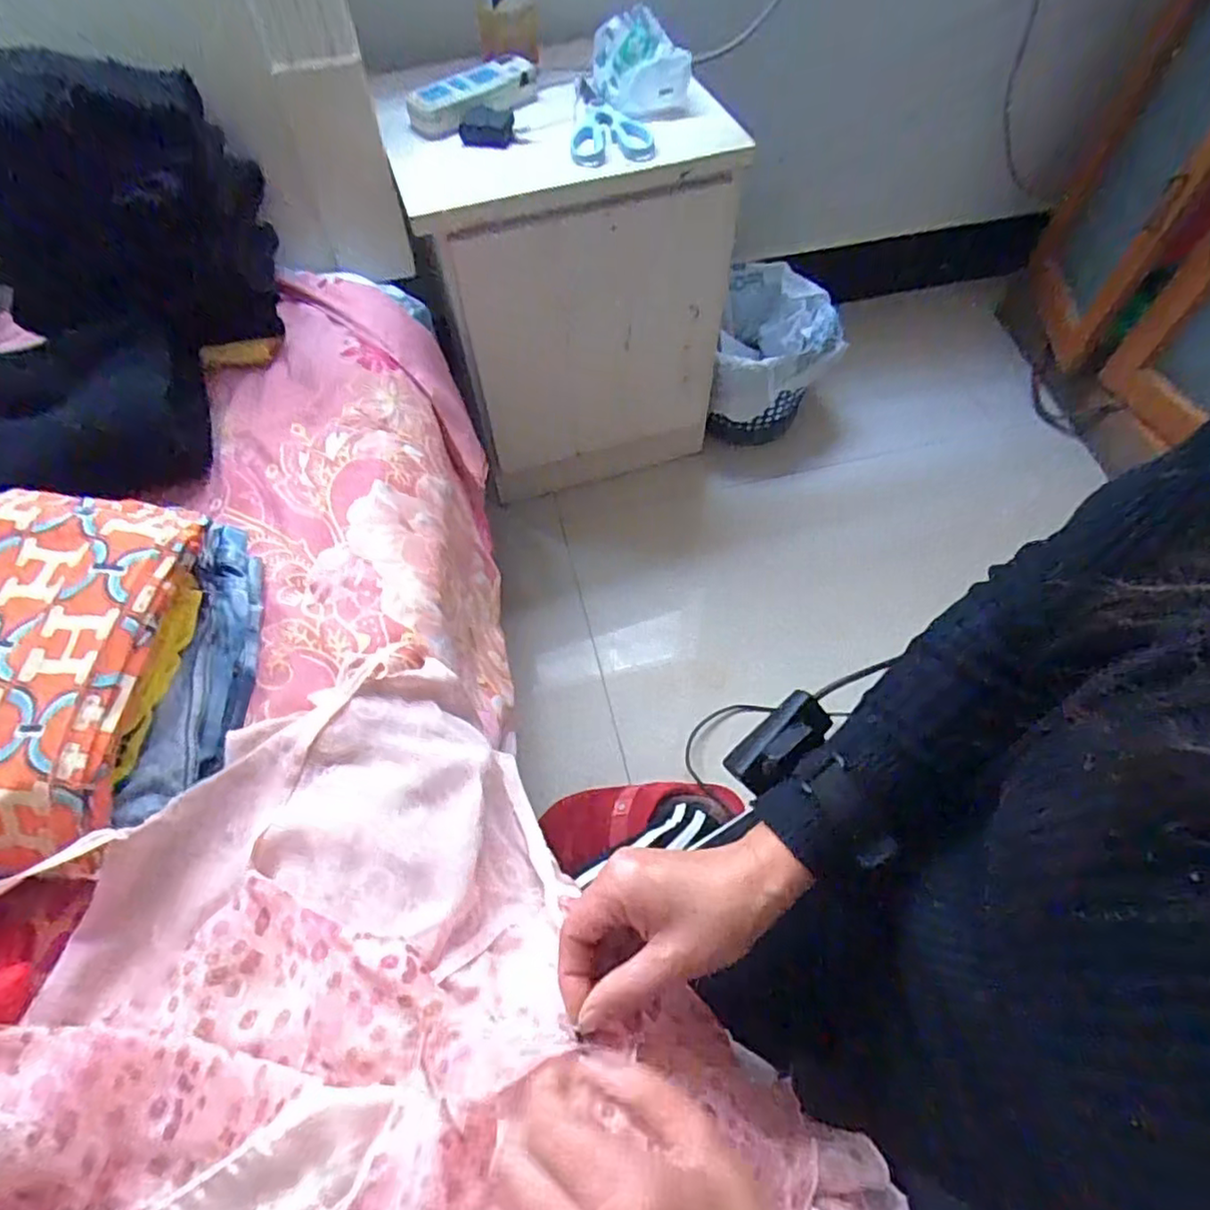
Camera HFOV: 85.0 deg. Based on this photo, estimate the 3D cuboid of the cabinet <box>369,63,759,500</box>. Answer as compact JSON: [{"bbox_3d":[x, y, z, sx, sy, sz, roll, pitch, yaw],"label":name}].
[{"bbox_3d":[-0.042,-0.440,0.970,0.404,0.480,0.280,-12,59,-5],"label":"cabinet"}]

